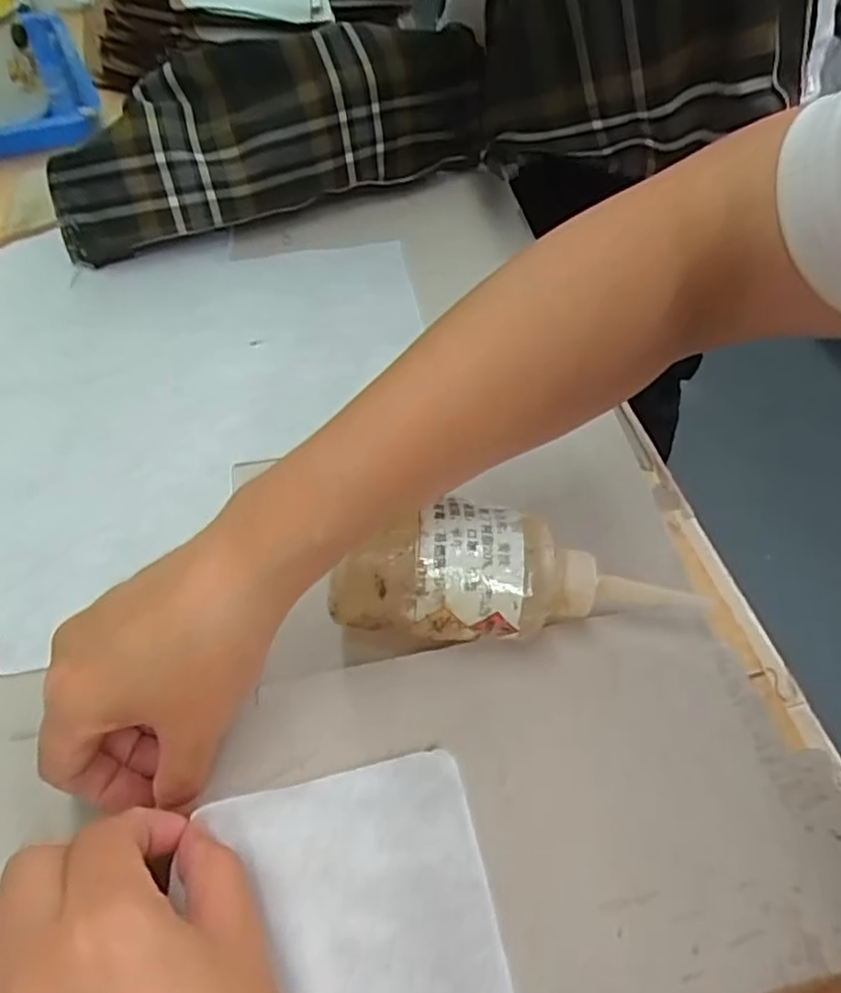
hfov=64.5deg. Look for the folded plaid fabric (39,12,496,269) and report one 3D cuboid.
[{"bbox_3d":[-0.112,-0.281,0.509,0.329,0.111,0.090,-20,56,-14],"label":"folded plaid fabric"}]

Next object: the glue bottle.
[{"bbox_3d":[0.046,0.039,0.300,0.164,0.060,0.059,6,53,4],"label":"glue bottle"}]

